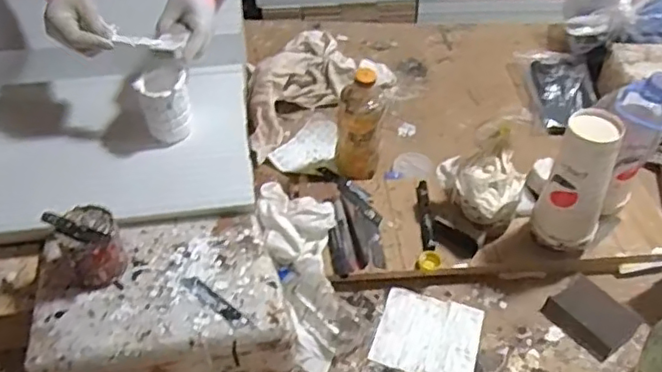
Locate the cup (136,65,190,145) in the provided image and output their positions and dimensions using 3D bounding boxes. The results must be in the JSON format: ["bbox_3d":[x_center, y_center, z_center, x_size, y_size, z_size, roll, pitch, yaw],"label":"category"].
[{"bbox_3d":[-0.219,-0.102,0.807,0.063,0.090,0.059,-8,48,-9],"label":"cup"}]

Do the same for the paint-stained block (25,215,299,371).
[{"bbox_3d":[-0.194,0.146,0.729,0.281,0.104,0.184,-5,42,-8],"label":"paint-stained block"}]

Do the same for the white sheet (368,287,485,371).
[{"bbox_3d":[0.124,0.187,0.767,0.124,0.006,0.118,15,48,13],"label":"white sheet"}]

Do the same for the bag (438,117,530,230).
[{"bbox_3d":[0.201,-0.009,0.813,0.113,0.138,0.097,18,49,15],"label":"bag"}]

